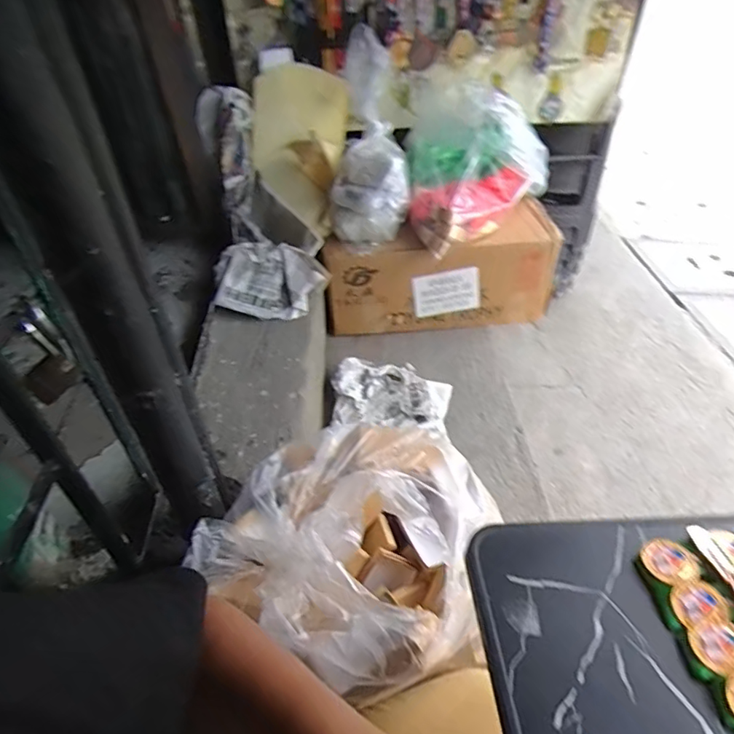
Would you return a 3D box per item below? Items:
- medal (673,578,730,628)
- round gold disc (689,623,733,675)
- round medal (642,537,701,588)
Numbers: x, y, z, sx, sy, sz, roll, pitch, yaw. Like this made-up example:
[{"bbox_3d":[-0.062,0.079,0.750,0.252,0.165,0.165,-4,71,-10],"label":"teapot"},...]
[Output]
[{"bbox_3d":[0.246,0.174,0.395,0.036,0.004,0.032,-11,41,2],"label":"medal"},{"bbox_3d":[0.248,0.197,0.370,0.037,0.004,0.031,-10,41,3],"label":"round gold disc"},{"bbox_3d":[0.239,0.153,0.420,0.036,0.004,0.037,-8,41,7],"label":"round medal"}]

